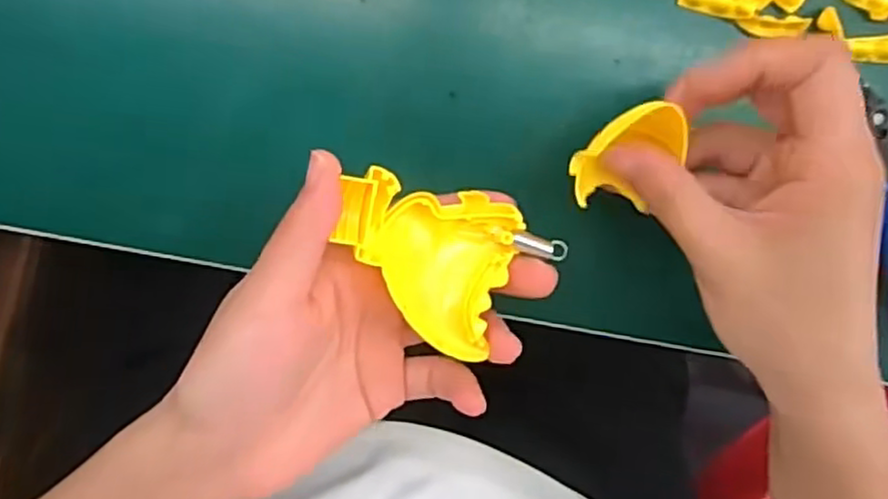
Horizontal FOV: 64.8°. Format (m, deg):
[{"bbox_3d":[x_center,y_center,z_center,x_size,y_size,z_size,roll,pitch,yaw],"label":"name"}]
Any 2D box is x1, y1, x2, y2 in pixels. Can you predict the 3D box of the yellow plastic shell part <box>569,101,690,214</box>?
[{"bbox_3d":[0.065,-0.029,0.248,0.034,0.029,0.040,43,92,-8],"label":"yellow plastic shell part"}]

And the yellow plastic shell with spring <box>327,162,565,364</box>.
[{"bbox_3d":[-0.002,0.000,0.251,0.072,0.024,0.053,37,93,-7],"label":"yellow plastic shell with spring"}]

